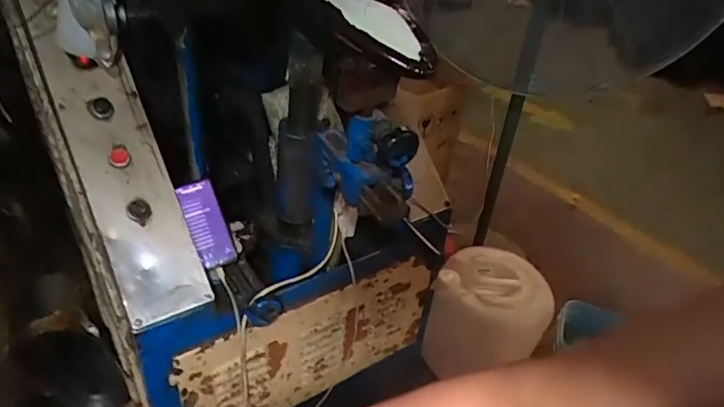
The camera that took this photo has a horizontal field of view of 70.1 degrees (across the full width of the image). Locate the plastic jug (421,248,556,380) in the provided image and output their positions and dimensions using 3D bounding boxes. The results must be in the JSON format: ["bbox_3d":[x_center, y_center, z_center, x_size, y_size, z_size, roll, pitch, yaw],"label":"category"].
[{"bbox_3d":[0.353,0.330,1.453,0.303,0.307,0.252,19,37,18],"label":"plastic jug"}]

